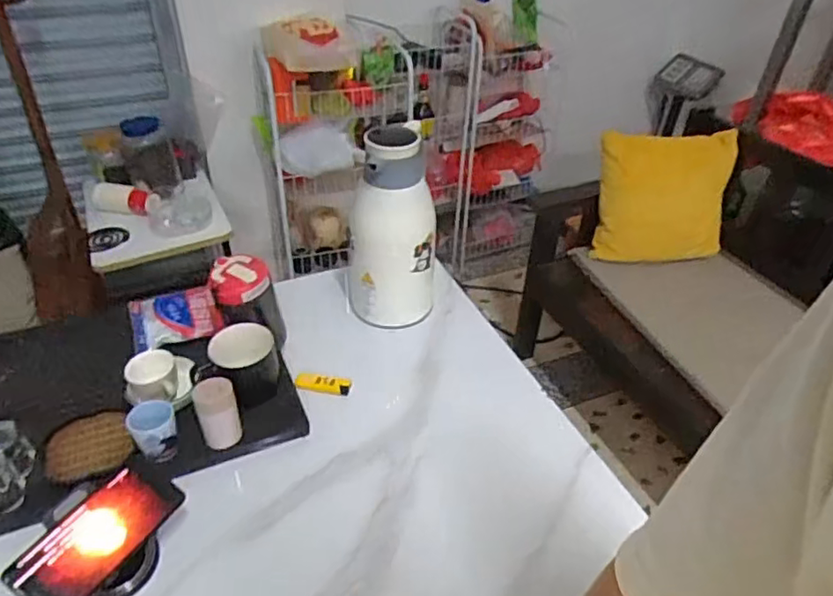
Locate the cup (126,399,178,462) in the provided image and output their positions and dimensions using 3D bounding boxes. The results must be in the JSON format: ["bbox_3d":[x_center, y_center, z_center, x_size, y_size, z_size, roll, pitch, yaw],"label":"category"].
[{"bbox_3d":[-0.326,0.165,0.748,0.052,0.064,0.052,1,38,-1],"label":"cup"}]

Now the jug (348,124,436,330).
[{"bbox_3d":[-0.043,-0.108,0.962,0.136,0.302,0.123,-1,38,-5],"label":"jug"}]

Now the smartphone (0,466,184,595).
[{"bbox_3d":[-0.327,0.243,0.618,0.080,0.015,0.162,40,46,4],"label":"smartphone"}]

